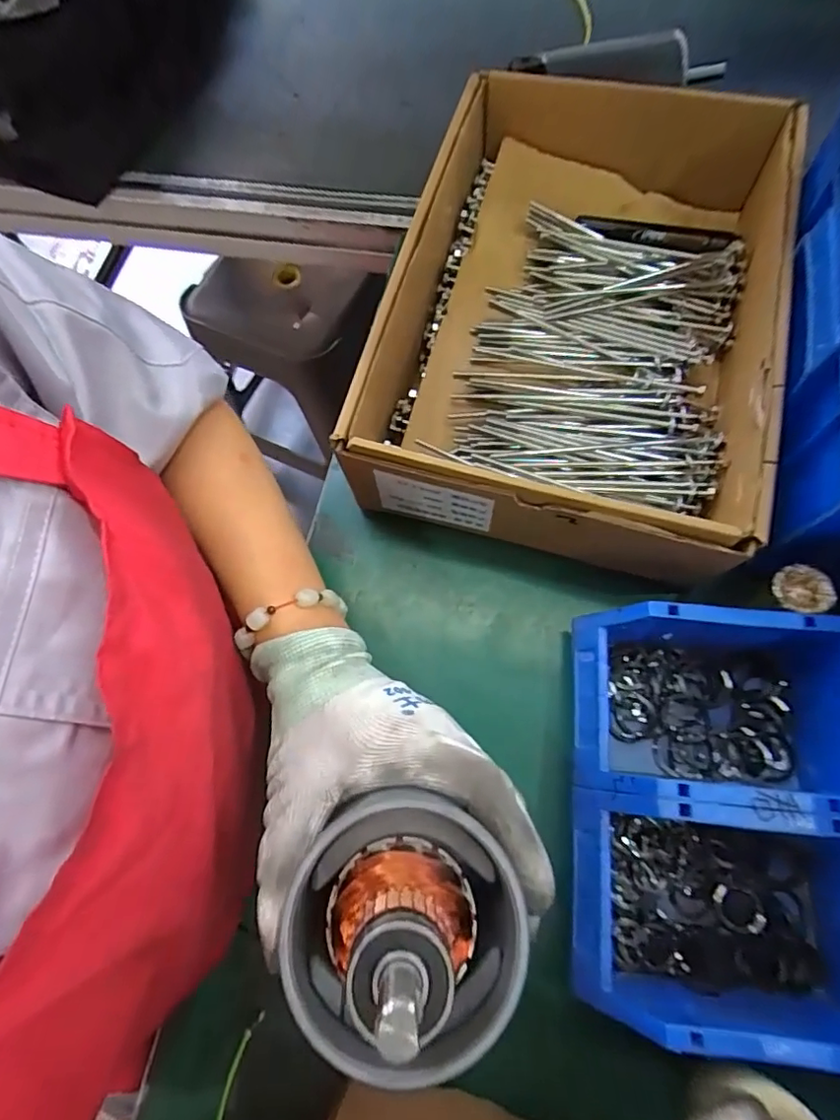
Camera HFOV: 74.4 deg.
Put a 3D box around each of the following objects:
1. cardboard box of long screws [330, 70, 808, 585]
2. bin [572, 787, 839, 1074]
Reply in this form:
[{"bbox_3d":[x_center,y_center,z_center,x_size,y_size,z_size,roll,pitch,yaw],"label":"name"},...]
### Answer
[{"bbox_3d":[0.125,-0.201,0.426,0.255,0.092,0.387,14,72,9],"label":"cardboard box of long screws"},{"bbox_3d":[0.165,0.189,0.301,0.156,0.073,0.110,4,70,6],"label":"bin"}]

